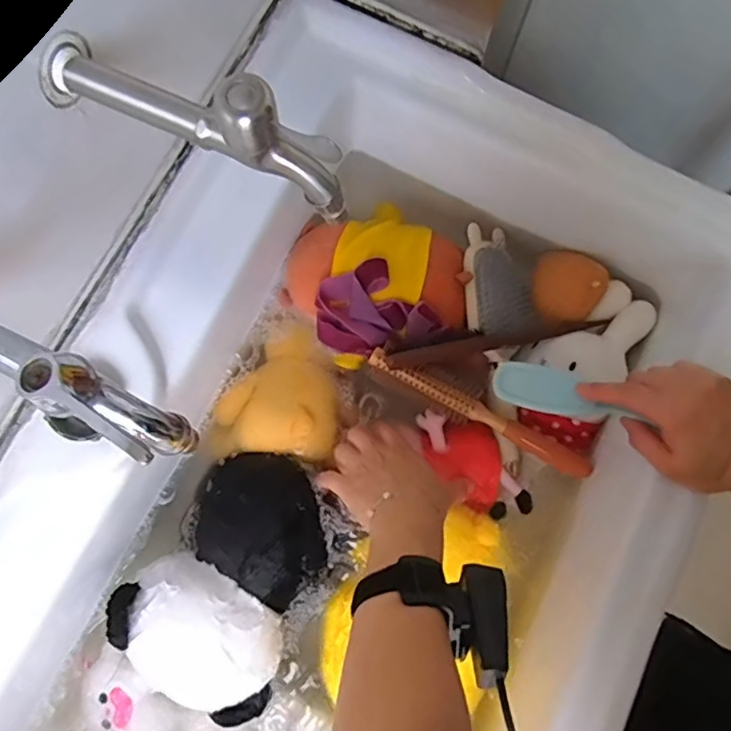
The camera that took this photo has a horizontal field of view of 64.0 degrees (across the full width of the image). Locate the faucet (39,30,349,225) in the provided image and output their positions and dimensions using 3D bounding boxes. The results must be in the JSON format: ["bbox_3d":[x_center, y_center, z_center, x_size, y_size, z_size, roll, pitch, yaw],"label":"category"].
[{"bbox_3d":[-0.093,-0.131,0.307,0.171,0.077,0.034,27,79,4],"label":"faucet"}]

